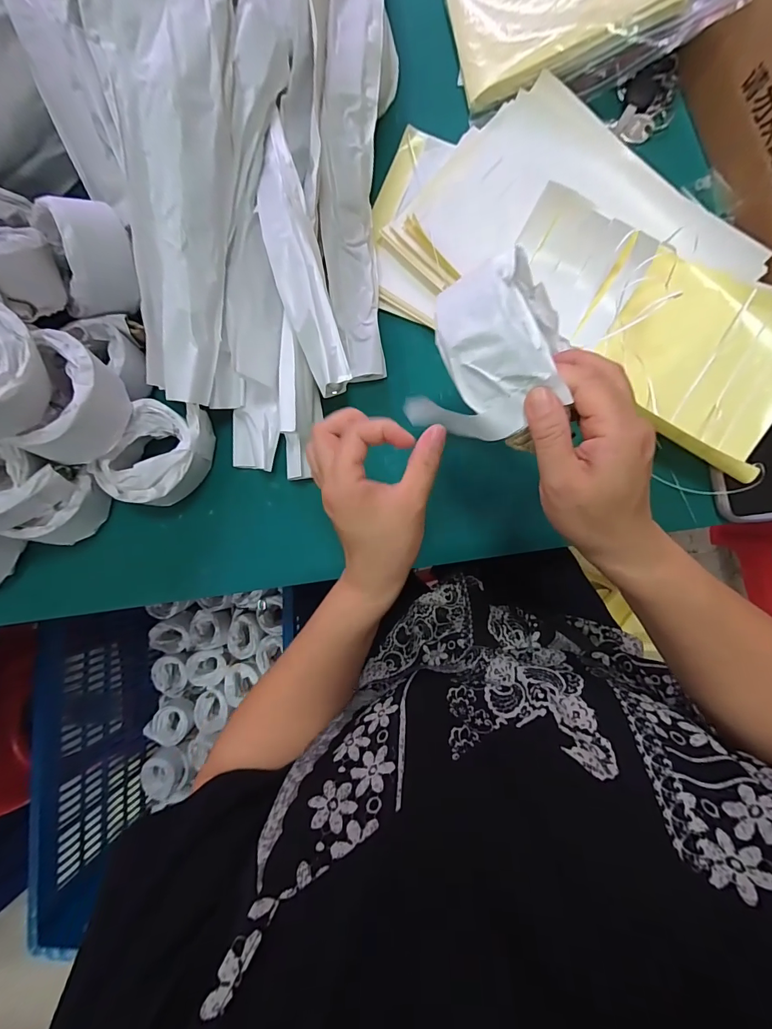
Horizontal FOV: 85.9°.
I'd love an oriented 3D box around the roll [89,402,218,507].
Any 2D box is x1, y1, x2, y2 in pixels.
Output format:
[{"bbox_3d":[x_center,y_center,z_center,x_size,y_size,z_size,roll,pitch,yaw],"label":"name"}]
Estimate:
[{"bbox_3d":[-0.213,-0.056,0.391,0.085,0.050,0.090,0,86,6],"label":"roll"}]

